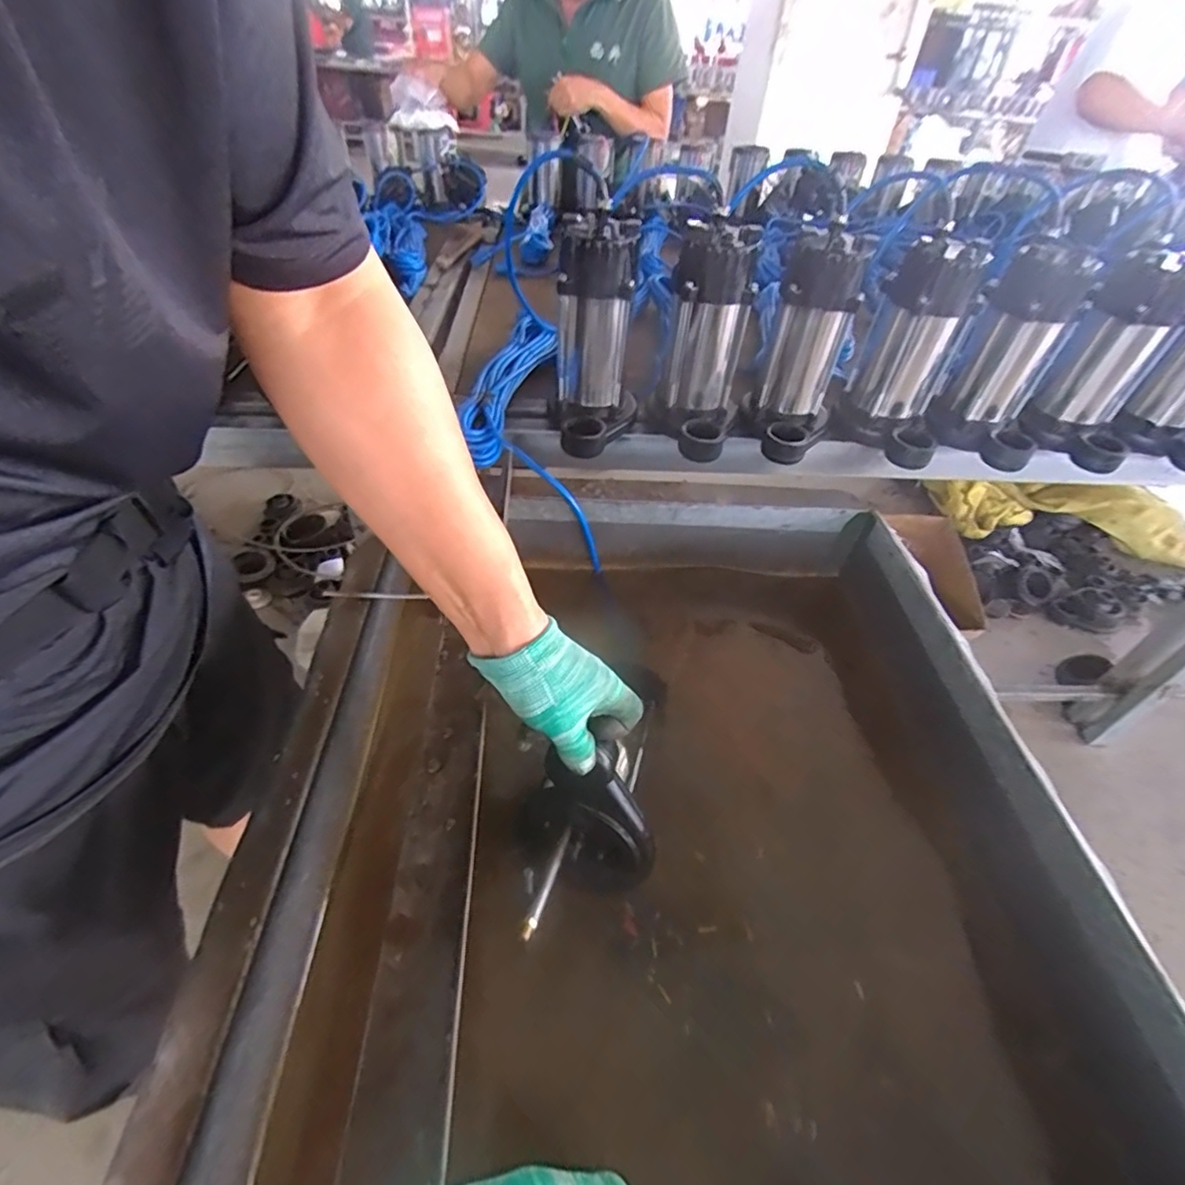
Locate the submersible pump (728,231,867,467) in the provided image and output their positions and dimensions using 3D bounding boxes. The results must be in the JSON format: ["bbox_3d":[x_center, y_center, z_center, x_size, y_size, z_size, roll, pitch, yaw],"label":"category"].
[{"bbox_3d":[0.255,-0.287,0.711,0.108,0.250,0.130,15,45,10],"label":"submersible pump"}]

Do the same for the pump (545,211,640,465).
[{"bbox_3d":[0.009,-0.300,0.681,0.111,0.226,0.122,-9,46,-14],"label":"pump"}]

